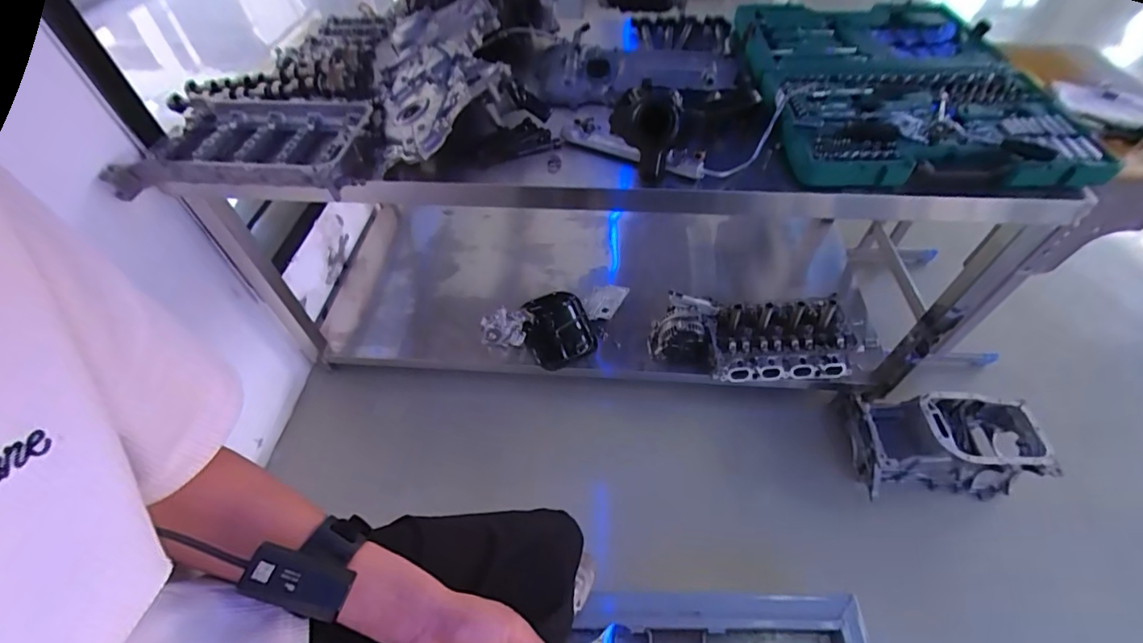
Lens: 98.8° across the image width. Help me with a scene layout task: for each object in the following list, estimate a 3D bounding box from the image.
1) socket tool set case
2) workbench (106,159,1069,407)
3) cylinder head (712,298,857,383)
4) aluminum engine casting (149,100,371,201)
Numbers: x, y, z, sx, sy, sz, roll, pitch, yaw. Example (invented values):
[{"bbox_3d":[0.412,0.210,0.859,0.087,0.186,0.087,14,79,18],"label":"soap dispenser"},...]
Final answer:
[{"bbox_3d":[0.654,-0.487,0.997,0.537,0.116,0.591,1,51,1],"label":"socket tool set case"},{"bbox_3d":[0.179,-0.293,1.485,2.064,0.828,0.841,2,51,2],"label":"workbench"},{"bbox_3d":[0.596,0.047,1.385,0.368,0.128,0.216,2,51,1],"label":"cylinder head"},{"bbox_3d":[-0.635,-0.373,1.010,0.425,0.055,0.266,4,52,4],"label":"aluminum engine casting"}]

